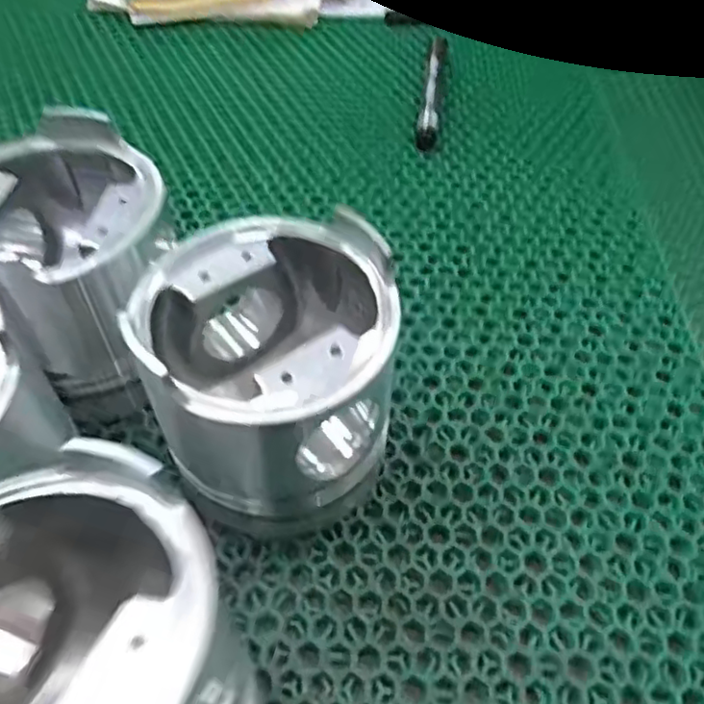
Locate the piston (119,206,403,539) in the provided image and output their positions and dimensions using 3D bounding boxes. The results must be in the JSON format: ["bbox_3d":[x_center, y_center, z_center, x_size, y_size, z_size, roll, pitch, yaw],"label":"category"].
[{"bbox_3d":[-0.033,0.011,0.274,0.094,0.103,0.094,5,52,2],"label":"piston"}]

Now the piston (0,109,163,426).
[{"bbox_3d":[-0.127,-0.034,0.306,0.102,0.107,0.095,32,58,21],"label":"piston"}]

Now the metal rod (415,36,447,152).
[{"bbox_3d":[0.063,-0.206,0.501,0.015,0.015,0.144,7,53,4],"label":"metal rod"}]

